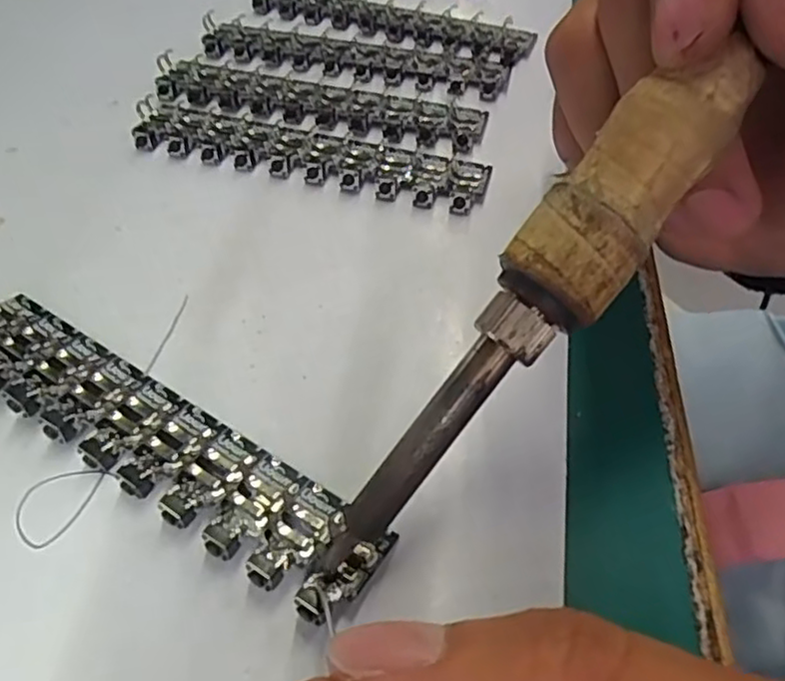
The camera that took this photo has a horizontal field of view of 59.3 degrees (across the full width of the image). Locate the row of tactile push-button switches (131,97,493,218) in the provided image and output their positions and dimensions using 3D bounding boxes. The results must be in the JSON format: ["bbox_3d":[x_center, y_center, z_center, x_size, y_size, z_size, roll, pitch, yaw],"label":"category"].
[{"bbox_3d":[-0.026,-0.058,0.210,0.108,0.005,0.024,13,52,8],"label":"row of tactile push-button switches"}]

